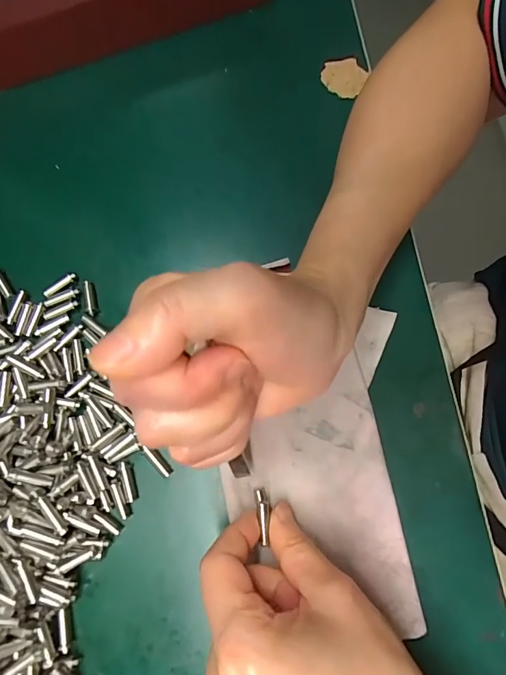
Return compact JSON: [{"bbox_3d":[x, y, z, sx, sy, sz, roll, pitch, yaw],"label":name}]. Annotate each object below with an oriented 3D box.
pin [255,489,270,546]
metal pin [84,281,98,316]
[{"bbox_3d":[0.005,0.088,0.209,0.007,0.006,0.029,-3,40,1],"label":"pin"},{"bbox_3d":[-0.095,-0.024,0.243,0.006,0.004,0.020,-14,76,-2],"label":"metal pin"}]

